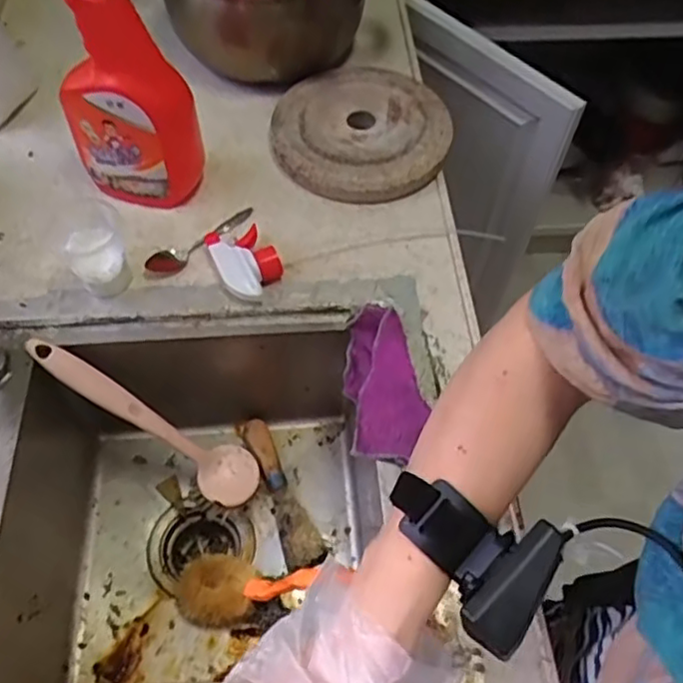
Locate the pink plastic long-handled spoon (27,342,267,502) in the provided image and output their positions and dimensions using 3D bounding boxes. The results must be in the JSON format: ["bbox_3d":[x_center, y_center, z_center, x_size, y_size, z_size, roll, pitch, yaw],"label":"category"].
[{"bbox_3d":[-0.193,0.083,0.661,0.268,0.032,0.058,41,55,-27],"label":"pink plastic long-handled spoon"}]

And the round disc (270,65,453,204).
[{"bbox_3d":[0.024,-0.257,0.780,0.205,0.023,0.237,5,57,2],"label":"round disc"}]

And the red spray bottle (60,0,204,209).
[{"bbox_3d":[-0.212,-0.253,0.608,0.110,0.287,0.065,20,59,11],"label":"red spray bottle"}]

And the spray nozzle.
[{"bbox_3d":[-0.096,-0.081,0.653,0.056,0.034,0.099,-24,61,-16],"label":"spray nozzle"}]

